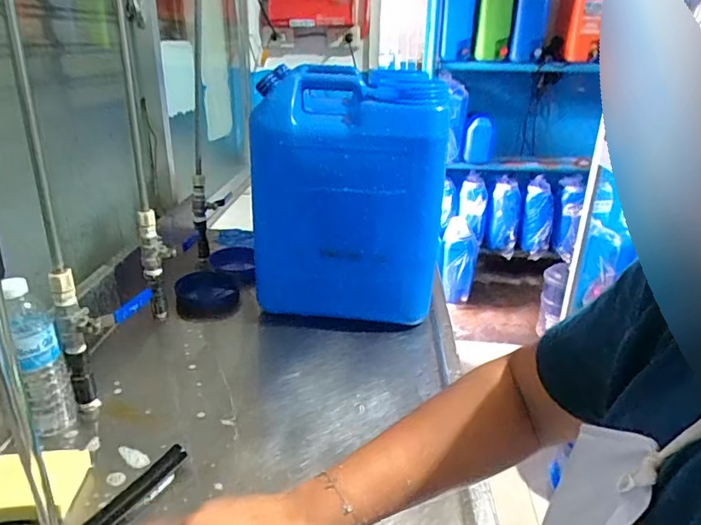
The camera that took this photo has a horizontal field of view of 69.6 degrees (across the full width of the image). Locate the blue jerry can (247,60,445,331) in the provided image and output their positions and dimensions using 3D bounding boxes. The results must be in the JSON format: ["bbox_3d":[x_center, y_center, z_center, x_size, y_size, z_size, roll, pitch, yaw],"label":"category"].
[{"bbox_3d":[-0.009,-0.102,0.891,0.315,0.410,0.216,-1,24,-5],"label":"blue jerry can"}]

